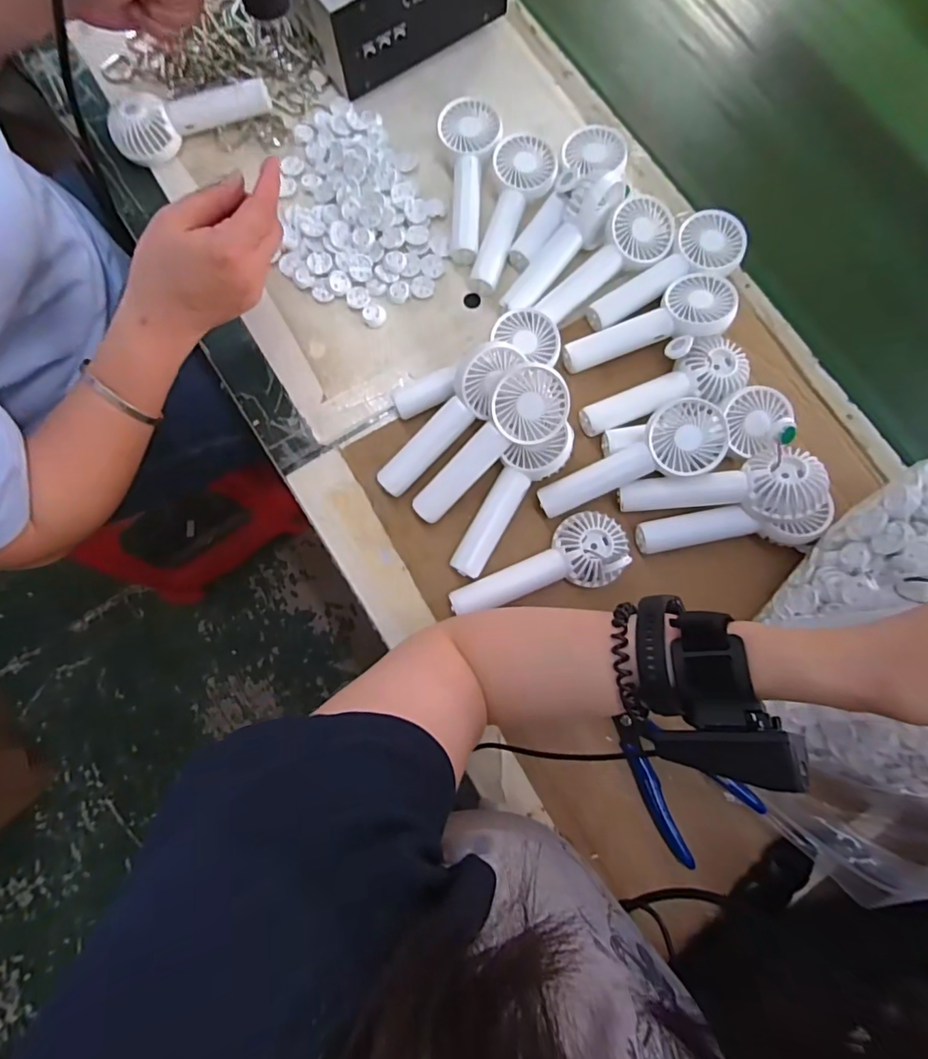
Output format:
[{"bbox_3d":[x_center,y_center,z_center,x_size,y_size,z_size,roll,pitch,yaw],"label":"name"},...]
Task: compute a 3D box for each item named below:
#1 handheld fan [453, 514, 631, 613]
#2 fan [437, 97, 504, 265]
[{"bbox_3d":[0.060,0.034,0.403,0.140,0.046,0.056,-28,80,-6],"label":"handheld fan"},{"bbox_3d":[0.008,-0.309,0.472,0.052,0.036,0.143,-3,79,-2],"label":"fan"}]

